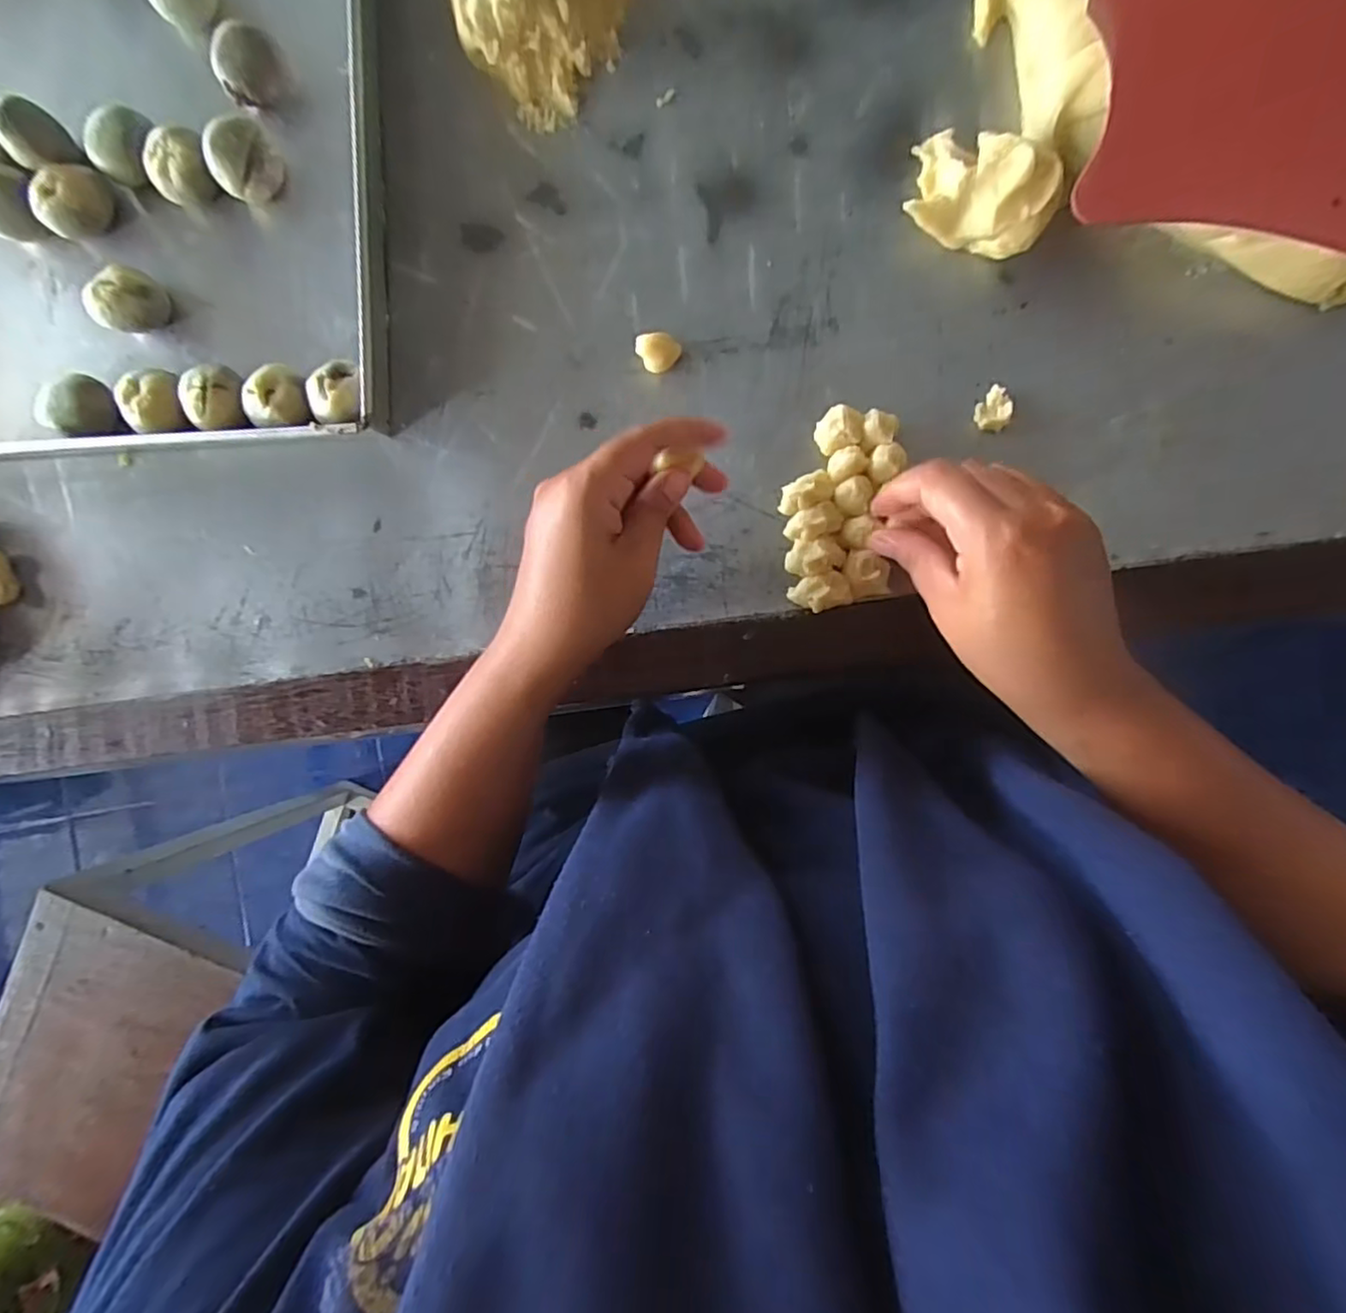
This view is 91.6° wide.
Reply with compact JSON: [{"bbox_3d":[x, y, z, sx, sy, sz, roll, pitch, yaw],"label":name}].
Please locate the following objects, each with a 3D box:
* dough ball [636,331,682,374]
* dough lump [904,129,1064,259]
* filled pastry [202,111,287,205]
[{"bbox_3d":[-0.008,-0.174,0.371,0.021,0.020,0.023,0,89,6],"label":"dough ball"},{"bbox_3d":[0.164,-0.251,0.347,0.077,0.037,0.055,25,92,5],"label":"dough lump"},{"bbox_3d":[-0.254,-0.295,0.393,0.037,0.034,0.041,-40,86,4],"label":"filled pastry"}]

